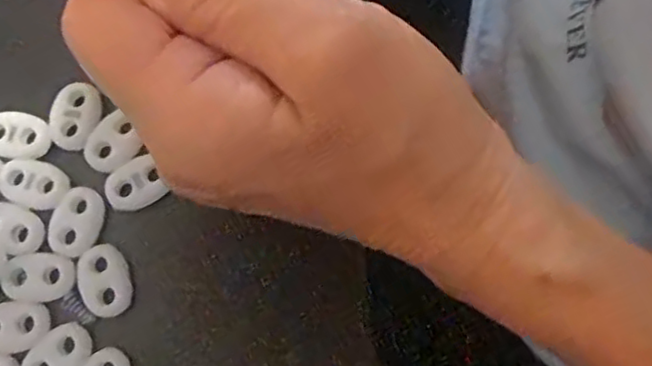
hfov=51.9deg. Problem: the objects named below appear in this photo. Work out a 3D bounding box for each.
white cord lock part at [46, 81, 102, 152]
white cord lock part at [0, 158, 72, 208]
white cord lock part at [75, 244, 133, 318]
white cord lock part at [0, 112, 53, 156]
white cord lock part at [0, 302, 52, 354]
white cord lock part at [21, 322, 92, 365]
[{"bbox_3d":[-0.083,-0.023,0.219,0.016,0.004,0.022,18,79,4],"label":"white cord lock part"},{"bbox_3d":[-0.094,-0.001,0.214,0.023,0.004,0.015,11,78,3],"label":"white cord lock part"},{"bbox_3d":[-0.070,0.031,0.211,0.015,0.004,0.022,-19,79,-4],"label":"white cord lock part"},{"bbox_3d":[-0.102,-0.016,0.220,0.023,0.004,0.014,4,78,1],"label":"white cord lock part"},{"bbox_3d":[-0.097,0.044,0.205,0.023,0.004,0.015,-3,78,0],"label":"white cord lock part"},{"bbox_3d":[-0.083,0.053,0.204,0.022,0.004,0.015,-41,81,-8],"label":"white cord lock part"}]

